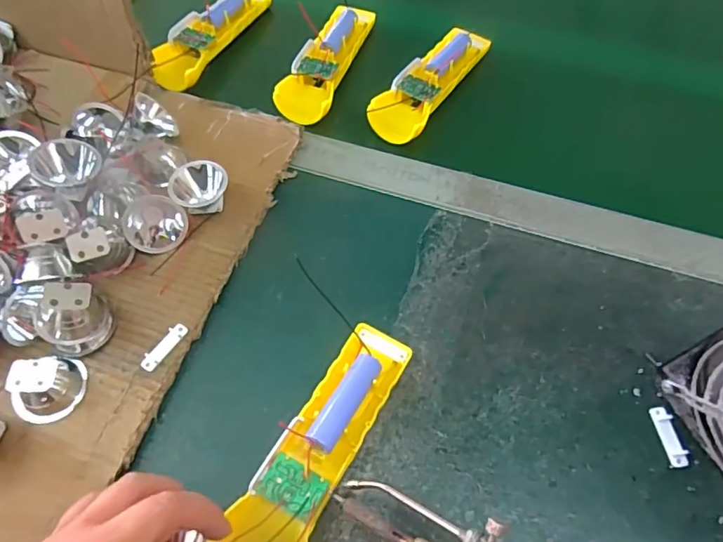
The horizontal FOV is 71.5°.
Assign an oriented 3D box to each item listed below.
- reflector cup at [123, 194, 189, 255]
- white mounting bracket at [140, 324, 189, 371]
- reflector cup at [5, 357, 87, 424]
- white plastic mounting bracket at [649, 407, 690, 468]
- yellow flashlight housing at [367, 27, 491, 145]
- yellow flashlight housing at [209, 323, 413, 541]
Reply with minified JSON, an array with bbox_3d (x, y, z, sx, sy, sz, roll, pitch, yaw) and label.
[{"bbox_3d":[-0.154,-0.036,0.375,0.039,0.026,0.043,25,64,10],"label":"reflector cup"},{"bbox_3d":[-0.134,0.052,0.342,0.011,0.006,0.038,34,66,15],"label":"white mounting bracket"},{"bbox_3d":[-0.201,0.073,0.318,0.034,0.024,0.043,20,64,8],"label":"reflector cup"},{"bbox_3d":[0.200,0.107,0.326,0.011,0.007,0.037,-6,63,-5],"label":"white plastic mounting bracket"},{"bbox_3d":[0.067,-0.182,0.469,0.050,0.019,0.162,32,66,14],"label":"yellow flashlight housing"},{"bbox_3d":[-0.022,0.100,0.301,0.044,0.021,0.161,28,59,12],"label":"yellow flashlight housing"}]

